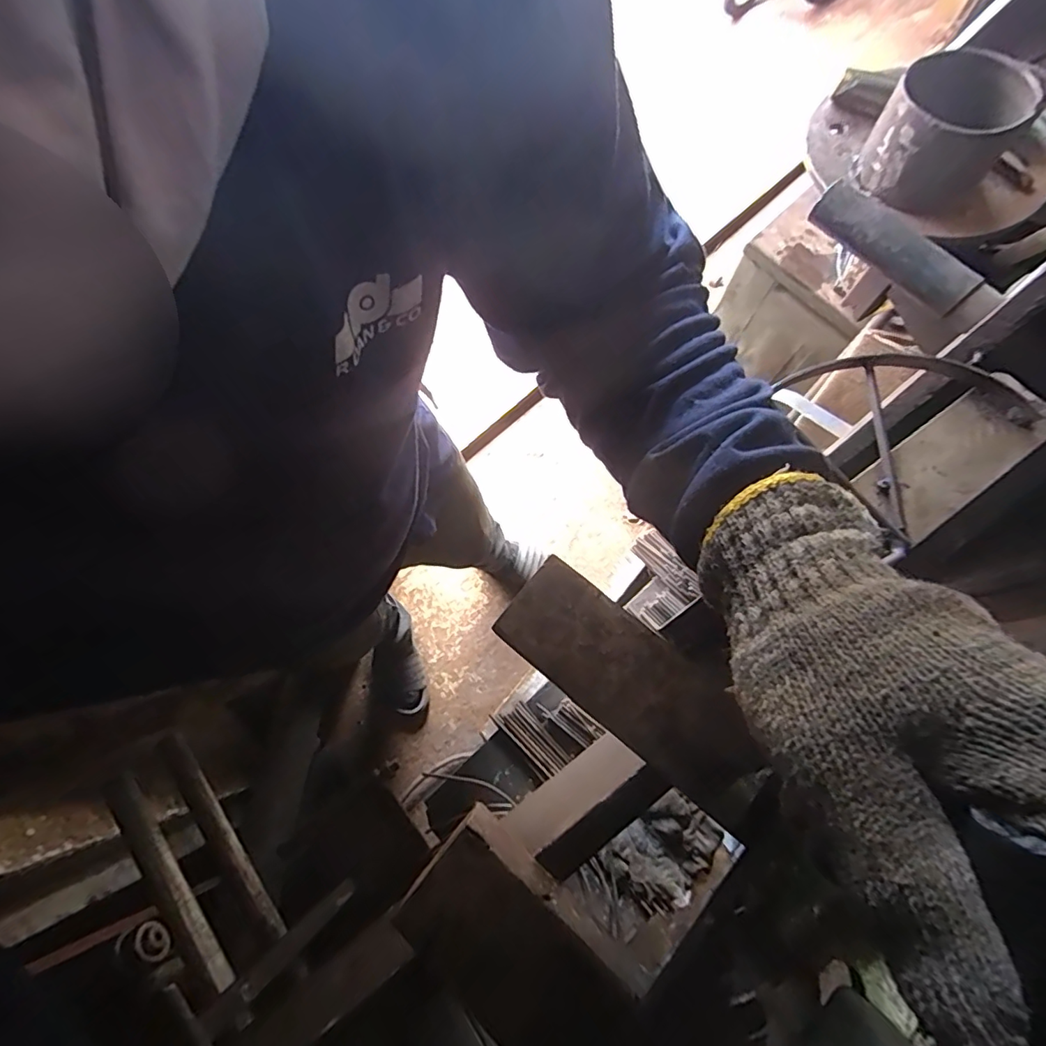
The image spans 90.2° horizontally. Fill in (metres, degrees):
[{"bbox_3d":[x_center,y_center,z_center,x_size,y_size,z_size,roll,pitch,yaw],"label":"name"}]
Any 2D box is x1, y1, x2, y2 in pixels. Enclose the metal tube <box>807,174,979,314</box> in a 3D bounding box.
[{"bbox_3d":[0.297,-0.224,0.417,0.038,0.030,0.135,-41,76,-11],"label":"metal tube"}]

